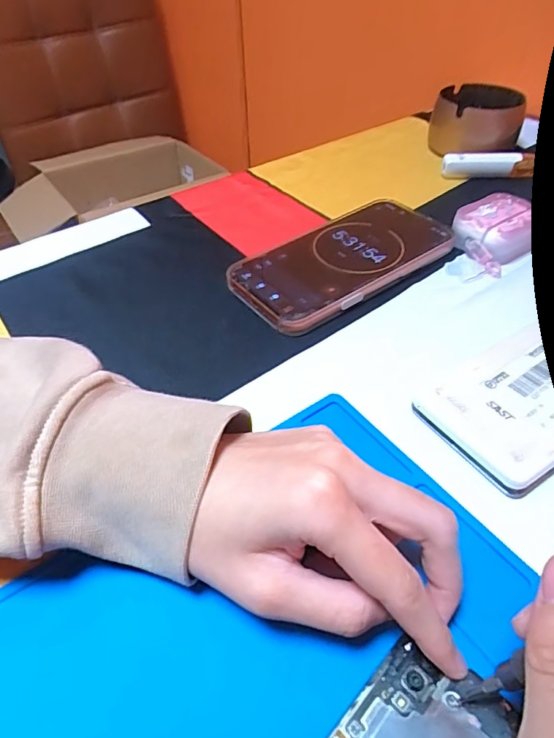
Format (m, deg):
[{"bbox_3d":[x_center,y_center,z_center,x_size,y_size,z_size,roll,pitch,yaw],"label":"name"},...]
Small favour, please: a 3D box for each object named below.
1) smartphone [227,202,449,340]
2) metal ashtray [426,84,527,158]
[{"bbox_3d":[0.048,-0.081,0.360,0.164,0.013,0.085,-31,53,-26],"label":"smartphone"},{"bbox_3d":[0.199,-0.250,0.494,0.086,0.048,0.090,18,49,20],"label":"metal ashtray"}]

